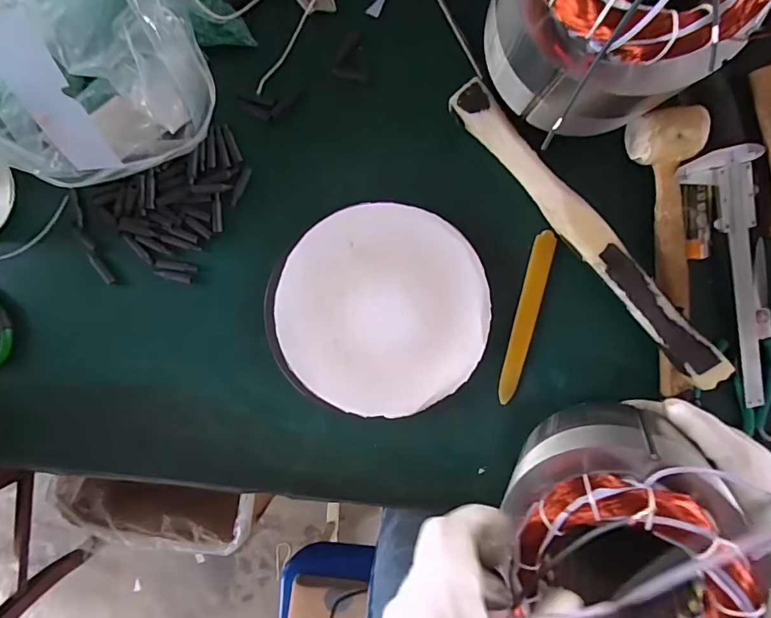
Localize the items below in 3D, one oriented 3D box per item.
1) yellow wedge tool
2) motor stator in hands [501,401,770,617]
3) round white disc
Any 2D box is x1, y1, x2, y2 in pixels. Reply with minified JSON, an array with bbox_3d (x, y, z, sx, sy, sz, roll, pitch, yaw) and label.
[{"bbox_3d":[0.131,0.010,0.433,0.019,0.004,0.161,12,98,2],"label":"yellow wedge tool"},{"bbox_3d":[0.155,0.152,0.318,0.149,0.149,0.122,-35,94,7],"label":"motor stator in hands"},{"bbox_3d":[-0.004,0.002,0.433,0.189,0.015,0.188,0,98,3],"label":"round white disc"}]

